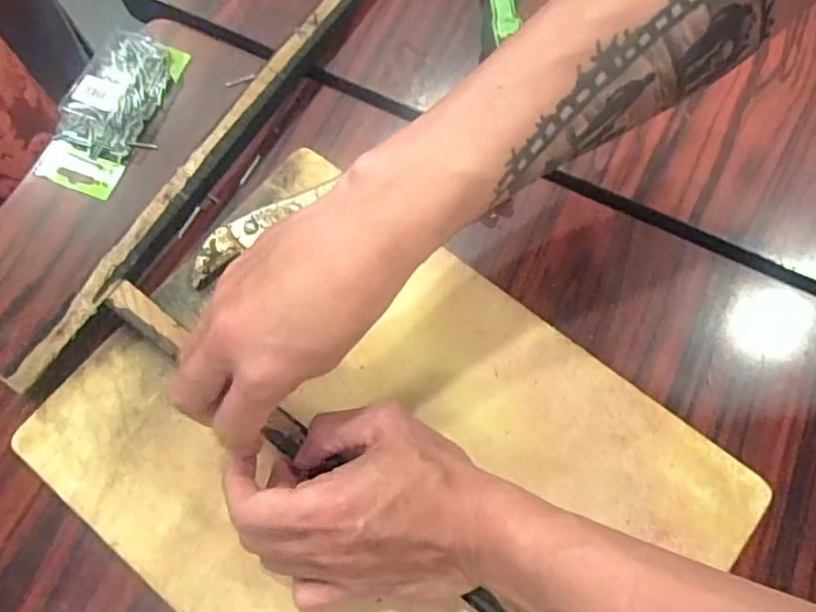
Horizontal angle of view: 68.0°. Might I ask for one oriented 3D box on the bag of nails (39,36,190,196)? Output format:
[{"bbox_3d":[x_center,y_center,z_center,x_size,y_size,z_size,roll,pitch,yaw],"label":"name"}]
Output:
[{"bbox_3d":[-0.204,-0.136,0.411,0.053,0.025,0.120,20,74,6],"label":"bag of nails"}]

